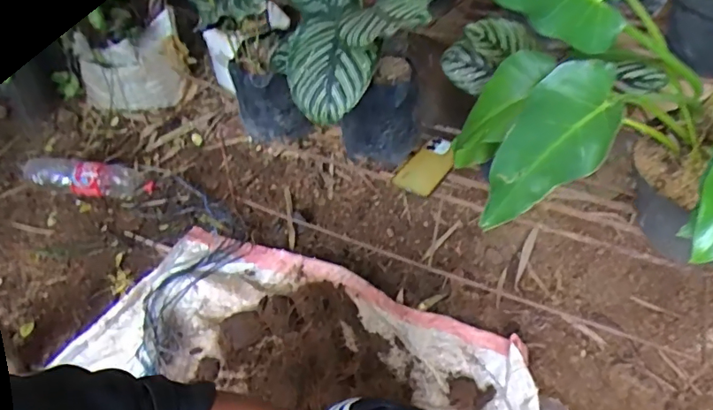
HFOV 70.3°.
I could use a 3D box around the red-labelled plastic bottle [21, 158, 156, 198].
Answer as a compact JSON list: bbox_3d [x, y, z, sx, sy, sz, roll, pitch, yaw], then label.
[{"bbox_3d":[-0.672,-0.062,1.279,0.302,0.082,0.074,5,42,0],"label":"red-labelled plastic bottle"}]

